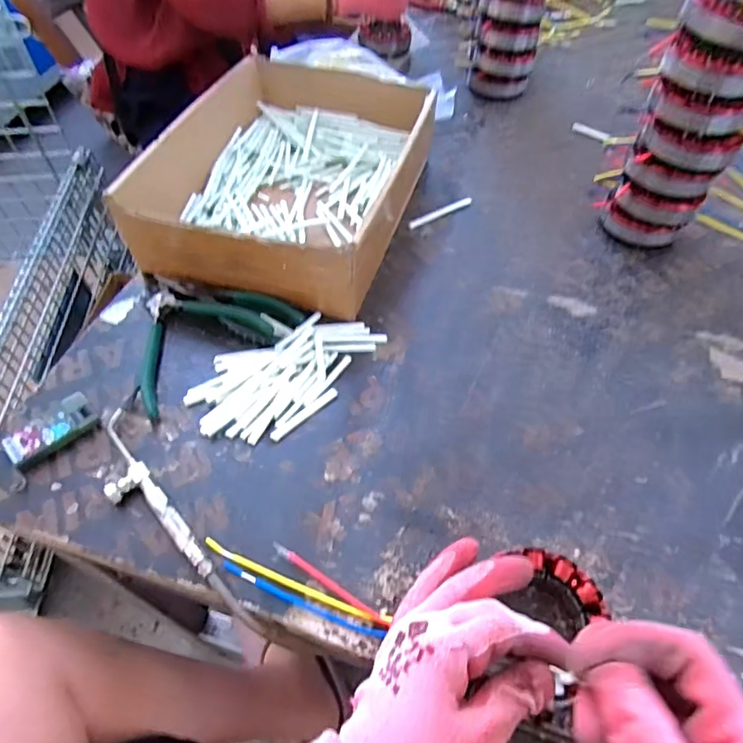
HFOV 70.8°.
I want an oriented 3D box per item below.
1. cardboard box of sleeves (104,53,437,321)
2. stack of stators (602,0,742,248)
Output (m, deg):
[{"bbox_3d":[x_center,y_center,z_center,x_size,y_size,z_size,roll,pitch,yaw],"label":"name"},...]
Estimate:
[{"bbox_3d":[-0.077,-0.236,0.594,0.249,0.091,0.376,14,55,11],"label":"cardboard box of sleeves"},{"bbox_3d":[0.304,-0.228,0.504,0.088,0.226,0.072,26,57,18],"label":"stack of stators"}]

